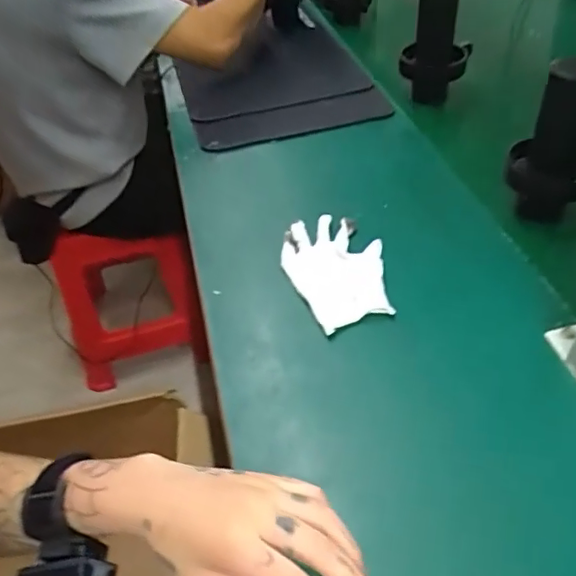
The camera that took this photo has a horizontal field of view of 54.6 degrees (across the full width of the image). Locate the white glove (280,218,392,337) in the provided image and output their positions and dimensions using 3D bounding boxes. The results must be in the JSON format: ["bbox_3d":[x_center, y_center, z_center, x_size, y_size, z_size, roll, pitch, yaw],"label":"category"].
[{"bbox_3d":[0.052,-0.025,0.606,0.098,0.021,0.154,-19,48,-16],"label":"white glove"}]

